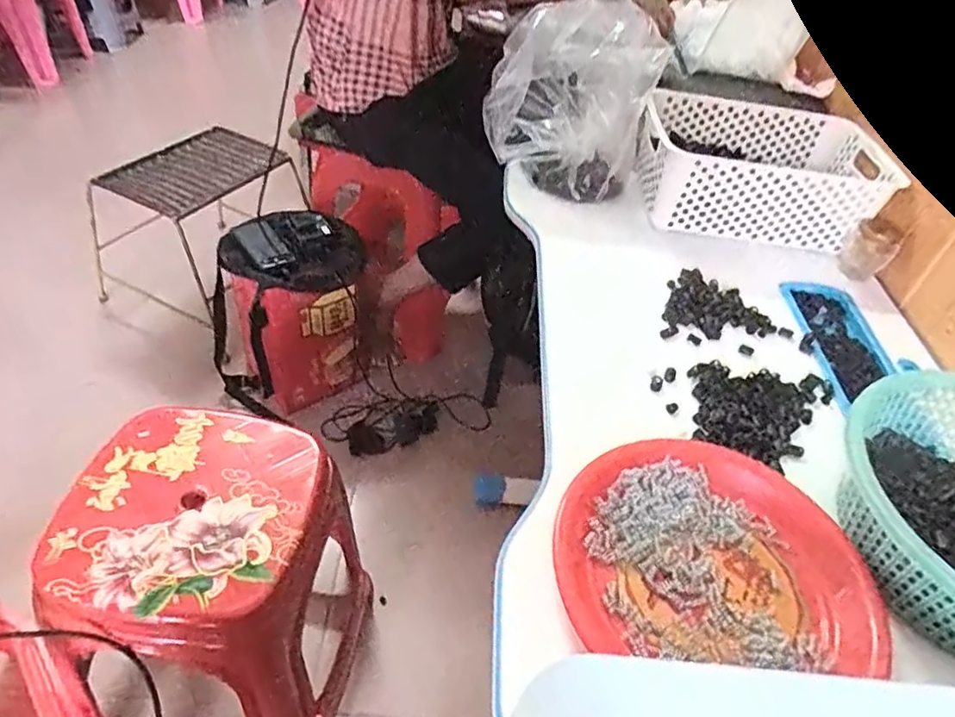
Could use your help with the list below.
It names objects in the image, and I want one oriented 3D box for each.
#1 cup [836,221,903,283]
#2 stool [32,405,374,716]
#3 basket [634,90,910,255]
[{"bbox_3d":[0.496,-0.134,0.793,0.054,0.067,0.050,5,44,-4],"label":"cup"},{"bbox_3d":[-0.317,0.325,0.798,0.304,0.397,0.320,12,43,3],"label":"stool"},{"bbox_3d":[0.373,-0.258,0.843,0.302,0.114,0.203,9,43,0],"label":"basket"}]

